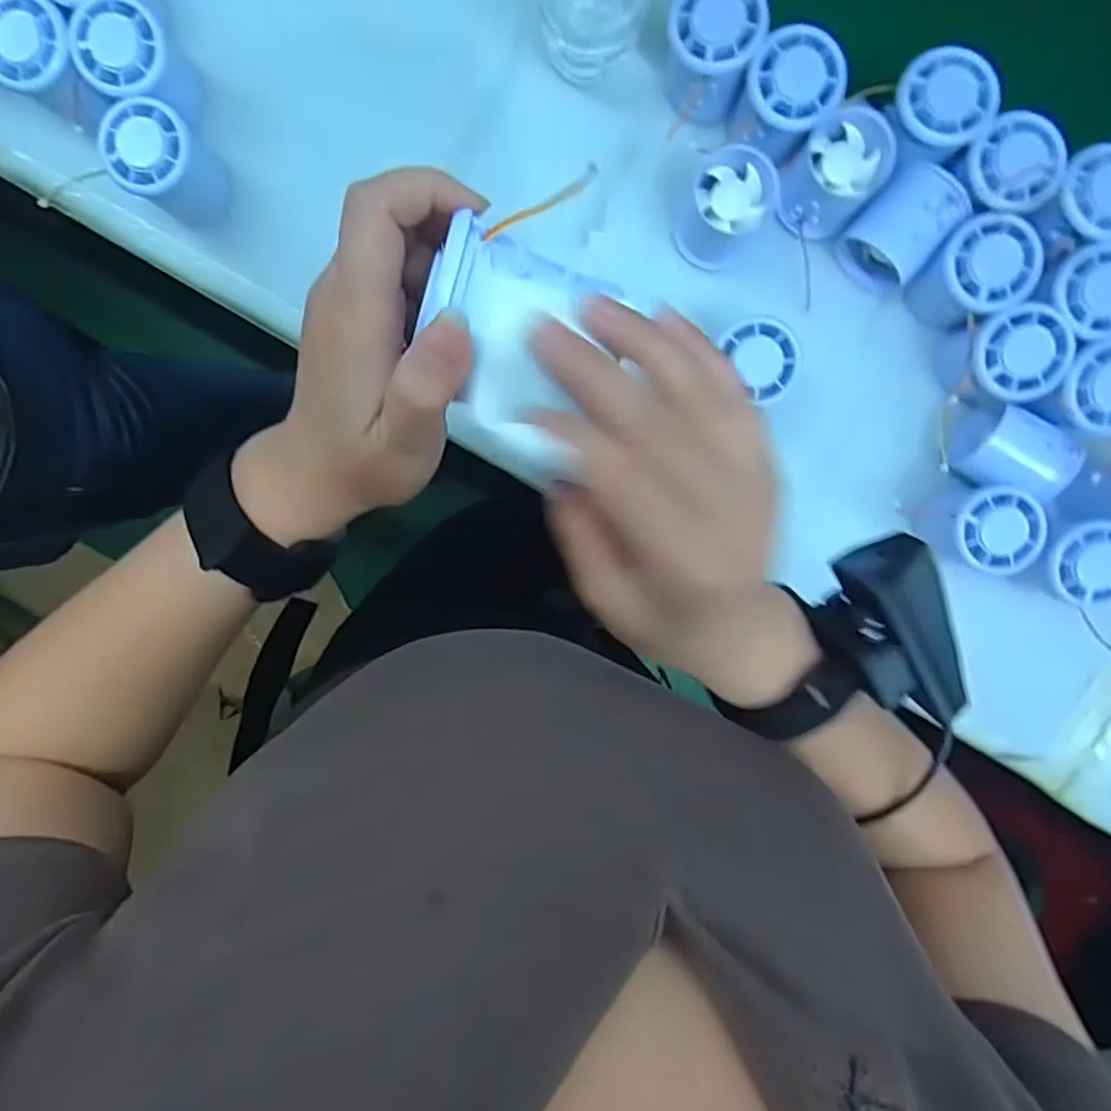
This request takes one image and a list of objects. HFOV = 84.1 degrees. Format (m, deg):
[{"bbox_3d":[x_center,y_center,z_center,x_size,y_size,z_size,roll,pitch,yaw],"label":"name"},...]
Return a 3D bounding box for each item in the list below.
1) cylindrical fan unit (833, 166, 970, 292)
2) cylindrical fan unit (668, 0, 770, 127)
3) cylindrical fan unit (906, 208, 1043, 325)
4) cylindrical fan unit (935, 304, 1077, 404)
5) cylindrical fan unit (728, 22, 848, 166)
[{"bbox_3d":[0.221,-0.210,0.396,0.052,0.048,0.066,36,112,3],"label":"cylindrical fan unit"},{"bbox_3d":[0.096,-0.313,0.383,0.053,0.050,0.055,0,96,1],"label":"cylindrical fan unit"},{"bbox_3d":[0.265,-0.179,0.395,0.051,0.051,0.054,0,96,1],"label":"cylindrical fan unit"},{"bbox_3d":[0.286,-0.126,0.402,0.056,0.058,0.054,0,96,1],"label":"cylindrical fan unit"},{"bbox_3d":[0.144,-0.284,0.387,0.056,0.050,0.055,0,96,1],"label":"cylindrical fan unit"}]

